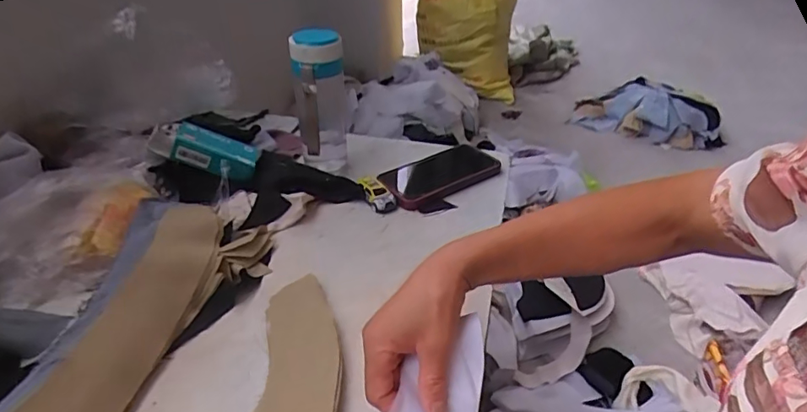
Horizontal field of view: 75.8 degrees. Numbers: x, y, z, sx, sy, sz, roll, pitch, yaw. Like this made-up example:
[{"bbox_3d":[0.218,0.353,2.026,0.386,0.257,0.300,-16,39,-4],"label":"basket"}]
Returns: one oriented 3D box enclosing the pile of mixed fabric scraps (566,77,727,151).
[{"bbox_3d":[0.829,-0.319,1.774,0.469,0.160,0.276,16,38,21],"label":"pile of mixed fabric scraps"}]

